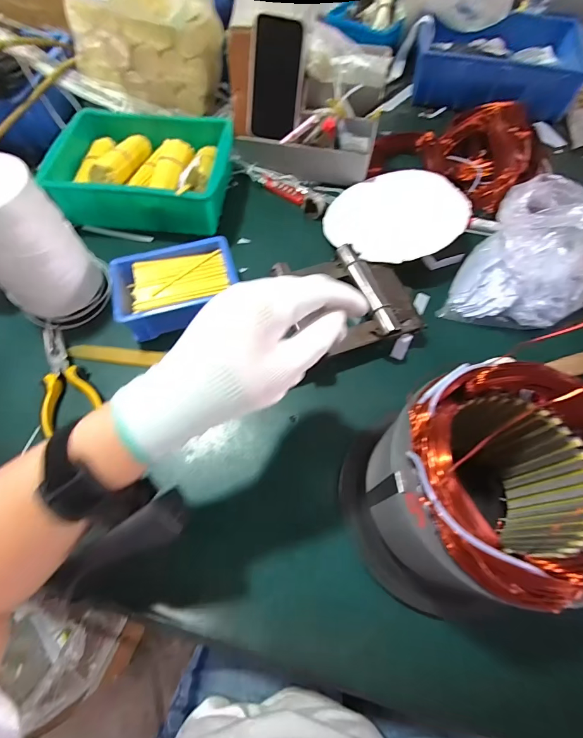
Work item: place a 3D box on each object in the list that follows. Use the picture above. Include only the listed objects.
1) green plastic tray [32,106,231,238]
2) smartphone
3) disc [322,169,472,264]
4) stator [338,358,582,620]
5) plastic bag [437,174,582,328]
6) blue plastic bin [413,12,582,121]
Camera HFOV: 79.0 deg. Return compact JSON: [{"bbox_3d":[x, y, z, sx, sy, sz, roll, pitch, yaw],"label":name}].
[{"bbox_3d":[-0.215,-0.302,0.530,0.243,0.065,0.191,7,65,2],"label":"green plastic tray"},{"bbox_3d":[-0.021,-0.418,0.514,0.071,0.139,0.009,3,28,-8],"label":"smartphone"},{"bbox_3d":[0.146,-0.221,0.506,0.191,0.006,0.184,-5,57,8],"label":"disc"},{"bbox_3d":[0.139,0.098,0.285,0.148,0.185,0.169,-40,72,-18],"label":"stator"},{"bbox_3d":[0.318,-0.150,0.439,0.151,0.120,0.226,30,68,12],"label":"plastic bag"},{"bbox_3d":[0.389,-0.593,0.680,0.300,0.073,0.245,17,65,7],"label":"blue plastic bin"}]

